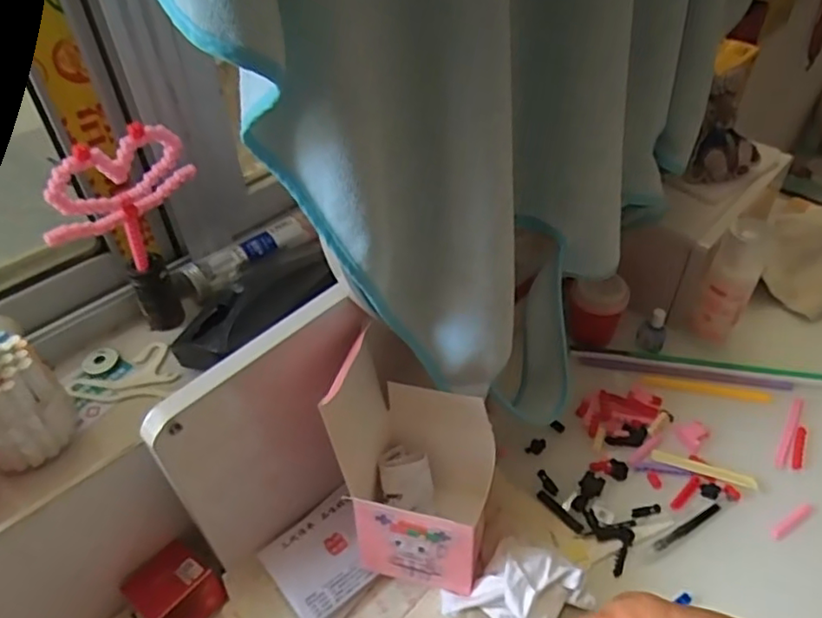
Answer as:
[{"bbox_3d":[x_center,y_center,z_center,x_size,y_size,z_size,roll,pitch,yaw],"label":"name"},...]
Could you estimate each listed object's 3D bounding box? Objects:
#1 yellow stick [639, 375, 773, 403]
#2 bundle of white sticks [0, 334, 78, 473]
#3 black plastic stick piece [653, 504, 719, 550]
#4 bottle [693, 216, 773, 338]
[{"bbox_3d":[0.310,0.085,0.640,0.128,0.006,0.014,8,45,11],"label":"yellow stick"},{"bbox_3d":[-0.259,0.061,0.390,0.044,0.077,0.059,31,53,30],"label":"bundle of white sticks"},{"bbox_3d":[0.238,0.188,0.524,0.077,0.004,0.010,-22,47,-20],"label":"black plastic stick piece"},{"bbox_3d":[0.334,-0.028,0.635,0.045,0.129,0.040,27,51,27],"label":"bottle"}]

